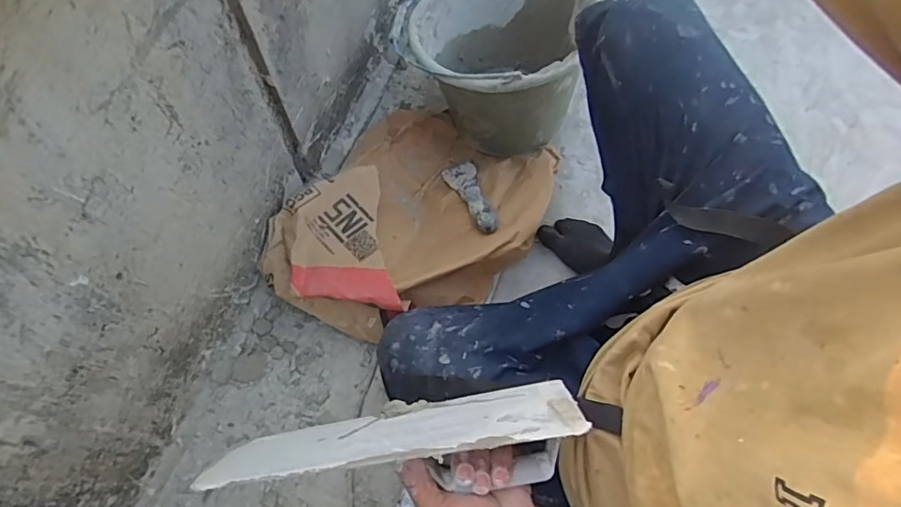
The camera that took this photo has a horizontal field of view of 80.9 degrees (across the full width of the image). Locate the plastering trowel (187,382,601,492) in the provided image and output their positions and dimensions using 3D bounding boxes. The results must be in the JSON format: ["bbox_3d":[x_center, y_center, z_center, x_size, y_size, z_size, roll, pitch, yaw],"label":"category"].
[{"bbox_3d":[-0.041,0.167,0.430,0.295,0.118,0.057,-11,93,2],"label":"plastering trowel"}]

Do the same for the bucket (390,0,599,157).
[{"bbox_3d":[0.073,-0.317,0.868,0.255,0.199,0.270,0,65,0],"label":"bucket"}]

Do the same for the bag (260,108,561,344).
[{"bbox_3d":[-0.052,-0.056,0.840,0.344,0.112,0.423,27,68,12],"label":"bag"}]

